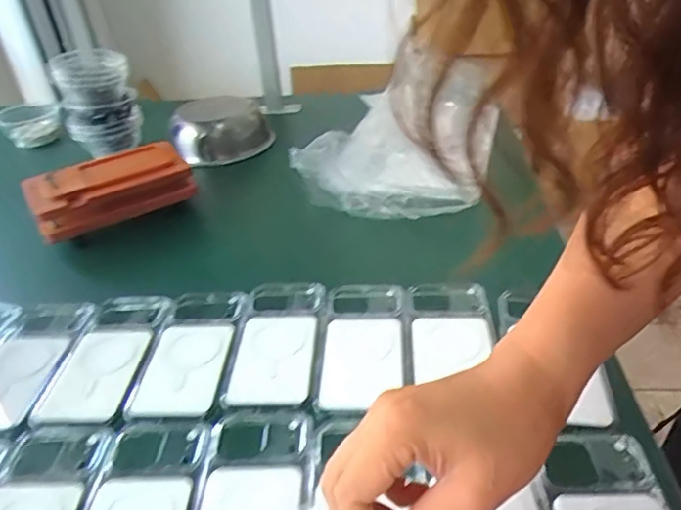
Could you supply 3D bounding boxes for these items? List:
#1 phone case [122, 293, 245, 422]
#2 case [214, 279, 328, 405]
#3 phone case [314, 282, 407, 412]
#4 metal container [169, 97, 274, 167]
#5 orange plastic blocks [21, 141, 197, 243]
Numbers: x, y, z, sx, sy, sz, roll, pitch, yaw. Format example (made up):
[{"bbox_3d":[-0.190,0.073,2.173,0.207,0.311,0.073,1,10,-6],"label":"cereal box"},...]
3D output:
[{"bbox_3d":[-0.142,0.084,0.522,0.084,0.012,0.160,-3,35,3],"label":"phone case"},{"bbox_3d":[-0.060,0.079,0.530,0.081,0.008,0.163,-2,35,5],"label":"case"},{"bbox_3d":[0.022,0.081,0.519,0.080,0.009,0.161,-2,35,5],"label":"phone case"},{"bbox_3d":[-0.196,-0.209,0.911,0.149,0.071,0.125,-28,41,-29],"label":"metal container"},{"bbox_3d":[-0.303,-0.089,0.724,0.194,0.060,0.096,-28,41,-28],"label":"orange plastic blocks"}]

